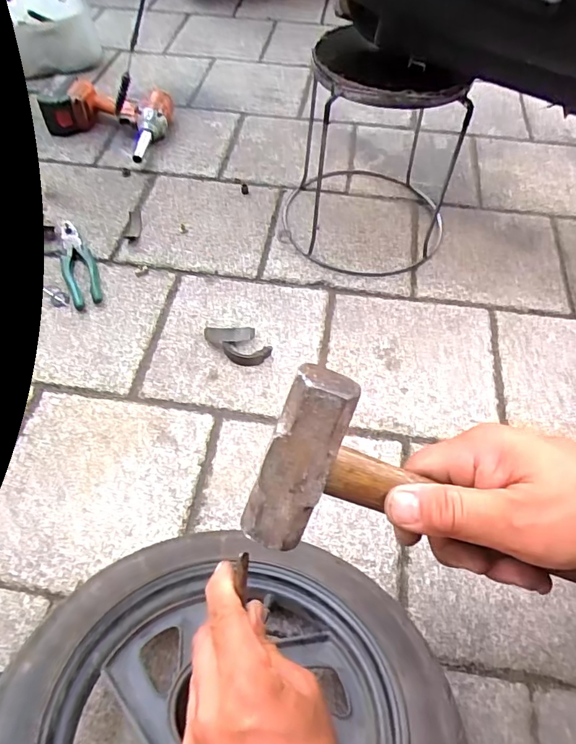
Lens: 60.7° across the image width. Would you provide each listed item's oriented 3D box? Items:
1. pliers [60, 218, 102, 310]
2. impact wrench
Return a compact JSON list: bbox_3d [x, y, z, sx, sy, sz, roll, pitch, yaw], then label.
[{"bbox_3d":[-0.337,-0.177,0.790,0.049,0.013,0.191,-19,58,-13],"label":"pliers"},{"bbox_3d":[-0.343,-0.512,0.969,0.231,0.076,0.168,25,61,14],"label":"impact wrench"}]

